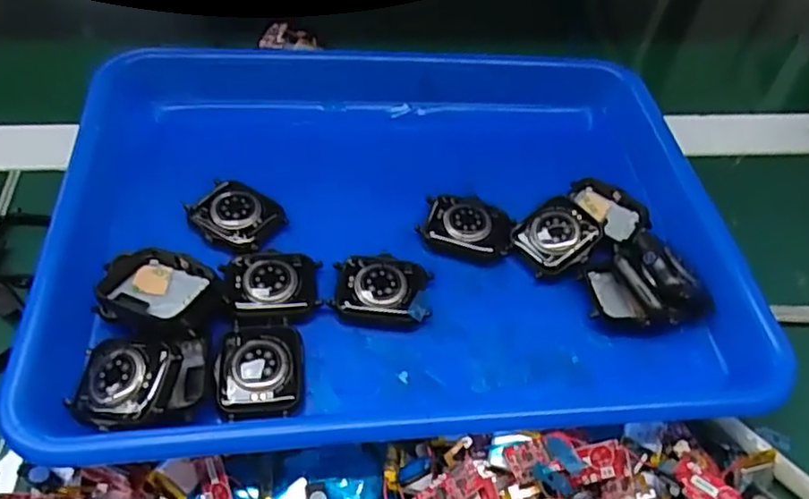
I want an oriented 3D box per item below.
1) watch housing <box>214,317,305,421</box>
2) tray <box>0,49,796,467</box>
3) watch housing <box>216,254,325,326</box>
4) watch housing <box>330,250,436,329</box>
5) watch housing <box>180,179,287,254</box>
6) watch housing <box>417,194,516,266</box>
[{"bbox_3d":[-0.062,0.050,0.278,0.036,0.009,0.044,-4,51,-9],"label":"watch housing"},{"bbox_3d":[-0.002,-0.024,0.338,0.319,0.039,0.250,-3,51,-8],"label":"tray"},{"bbox_3d":[-0.062,0.018,0.301,0.043,0.009,0.039,-3,51,-8],"label":"watch housing"},{"bbox_3d":[-0.011,0.019,0.309,0.045,0.013,0.035,4,50,-2],"label":"watch housing"},{"bbox_3d":[-0.086,-0.018,0.325,0.044,0.009,0.036,29,54,17],"label":"watch housing"},{"bbox_3d":[0.032,-0.011,0.334,0.045,0.011,0.036,12,51,5],"label":"watch housing"}]

